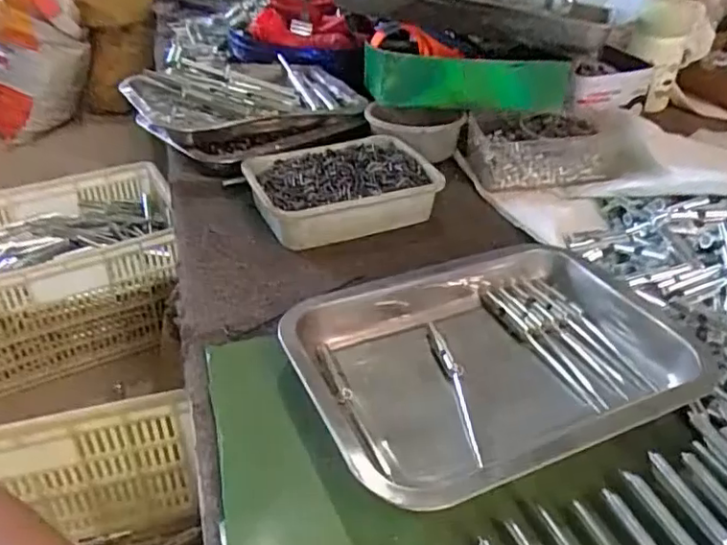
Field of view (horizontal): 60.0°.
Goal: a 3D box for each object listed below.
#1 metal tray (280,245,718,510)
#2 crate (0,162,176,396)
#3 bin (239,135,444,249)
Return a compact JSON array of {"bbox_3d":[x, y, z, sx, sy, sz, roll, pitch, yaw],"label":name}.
[{"bbox_3d":[0.091,0.060,0.442,0.269,0.043,0.194,-16,40,-20],"label":"metal tray"},{"bbox_3d":[-0.596,0.002,1.259,0.478,0.253,0.351,-25,44,-30],"label":"crate"},{"bbox_3d":[-0.021,-0.083,0.639,0.183,0.051,0.130,-15,39,-19],"label":"bin"}]

